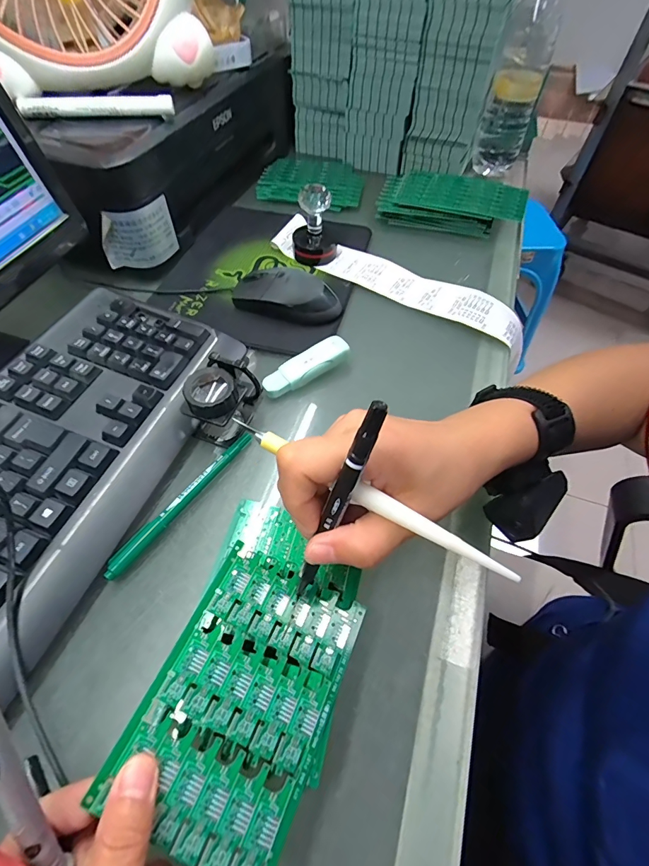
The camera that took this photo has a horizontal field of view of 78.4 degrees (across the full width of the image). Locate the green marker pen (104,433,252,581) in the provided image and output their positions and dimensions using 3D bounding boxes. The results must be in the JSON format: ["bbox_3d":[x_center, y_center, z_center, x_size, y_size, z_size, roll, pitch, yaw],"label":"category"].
[{"bbox_3d":[-0.104,0.049,0.299,0.012,0.012,0.138,30,60,18],"label":"green marker pen"}]

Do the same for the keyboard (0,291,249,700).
[{"bbox_3d":[-0.217,0.060,0.270,0.169,0.039,0.438,17,57,10],"label":"keyboard"}]

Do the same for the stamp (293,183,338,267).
[{"bbox_3d":[-0.011,-0.240,0.455,0.052,0.075,0.055,-1,56,-2],"label":"stamp"}]

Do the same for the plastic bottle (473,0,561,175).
[{"bbox_3d":[0.262,-0.480,0.530,0.064,0.215,0.070,20,58,12],"label":"plastic bottle"}]

